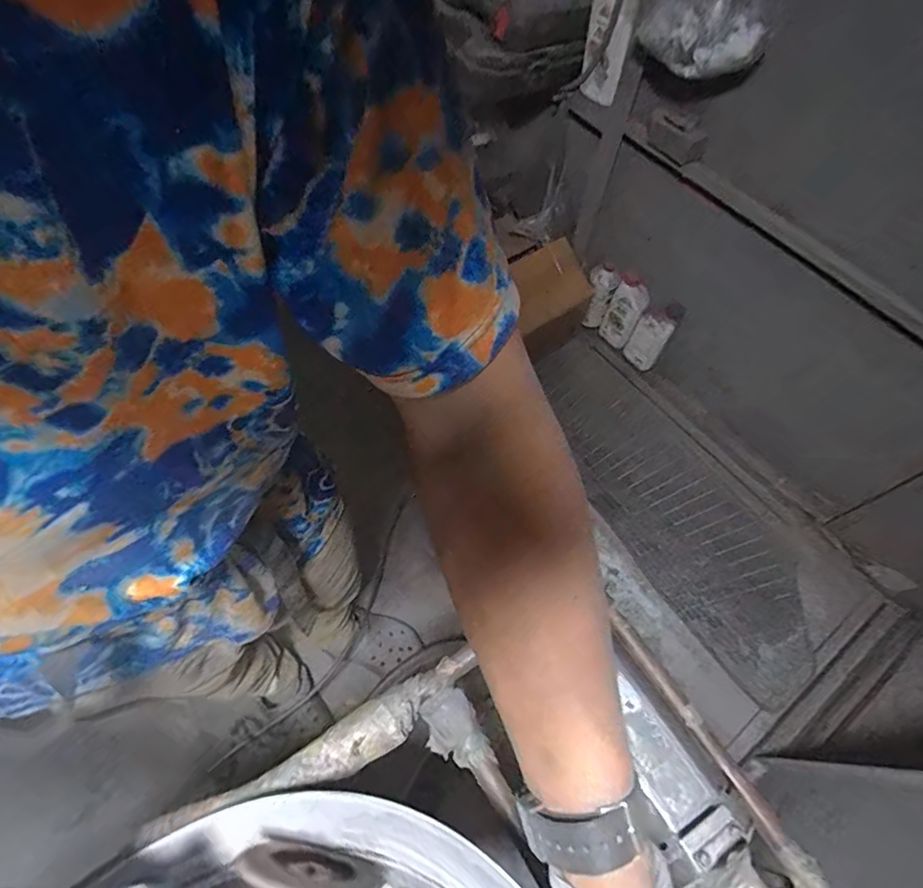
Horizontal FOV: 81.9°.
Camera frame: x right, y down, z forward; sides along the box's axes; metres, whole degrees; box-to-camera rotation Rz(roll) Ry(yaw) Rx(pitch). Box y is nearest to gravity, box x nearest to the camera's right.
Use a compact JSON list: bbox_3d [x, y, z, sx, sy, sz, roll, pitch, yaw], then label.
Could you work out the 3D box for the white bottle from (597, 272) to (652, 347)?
[{"bbox_3d":[0.463,-0.372,1.514,0.101,0.208,0.072,28,65,11],"label":"white bottle"}]

